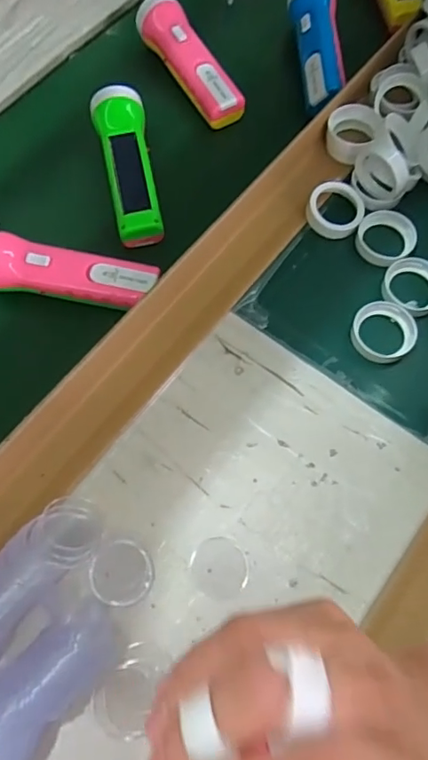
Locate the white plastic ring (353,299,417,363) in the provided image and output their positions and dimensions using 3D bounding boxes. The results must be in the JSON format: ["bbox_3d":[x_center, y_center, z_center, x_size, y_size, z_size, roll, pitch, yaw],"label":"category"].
[{"bbox_3d":[0.149,-0.042,0.475,0.055,0.016,0.055,1,66,-2],"label":"white plastic ring"}]

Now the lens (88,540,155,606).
[{"bbox_3d":[-0.068,0.143,0.398,0.044,0.006,0.045,1,66,-2],"label":"lens"}]

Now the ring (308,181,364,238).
[{"bbox_3d":[0.116,-0.162,0.510,0.053,0.013,0.052,18,84,1],"label":"ring"}]

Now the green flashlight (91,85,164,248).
[{"bbox_3d":[-0.082,-0.211,0.528,0.049,0.042,0.166,-12,67,-7],"label":"green flashlight"}]

